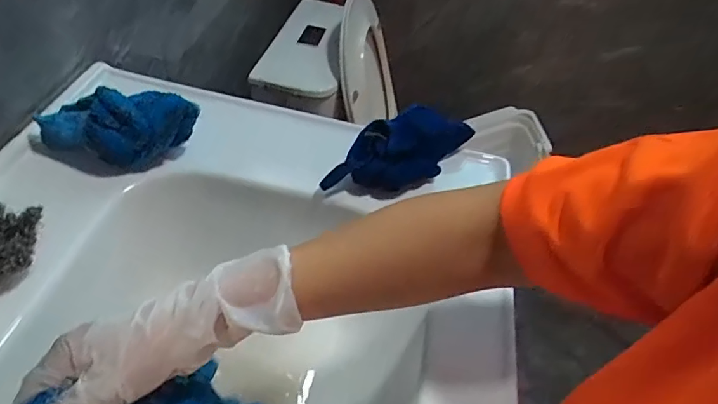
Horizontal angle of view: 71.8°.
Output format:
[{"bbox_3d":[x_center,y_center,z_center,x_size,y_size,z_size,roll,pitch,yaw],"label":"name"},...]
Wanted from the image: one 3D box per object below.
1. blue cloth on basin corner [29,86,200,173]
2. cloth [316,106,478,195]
[{"bbox_3d":[-0.225,-0.069,0.468,0.142,0.060,0.059,-13,51,-7],"label":"blue cloth on basin corner"},{"bbox_3d":[0.044,-0.053,0.504,0.170,0.072,0.020,-27,10,-25],"label":"cloth"}]

